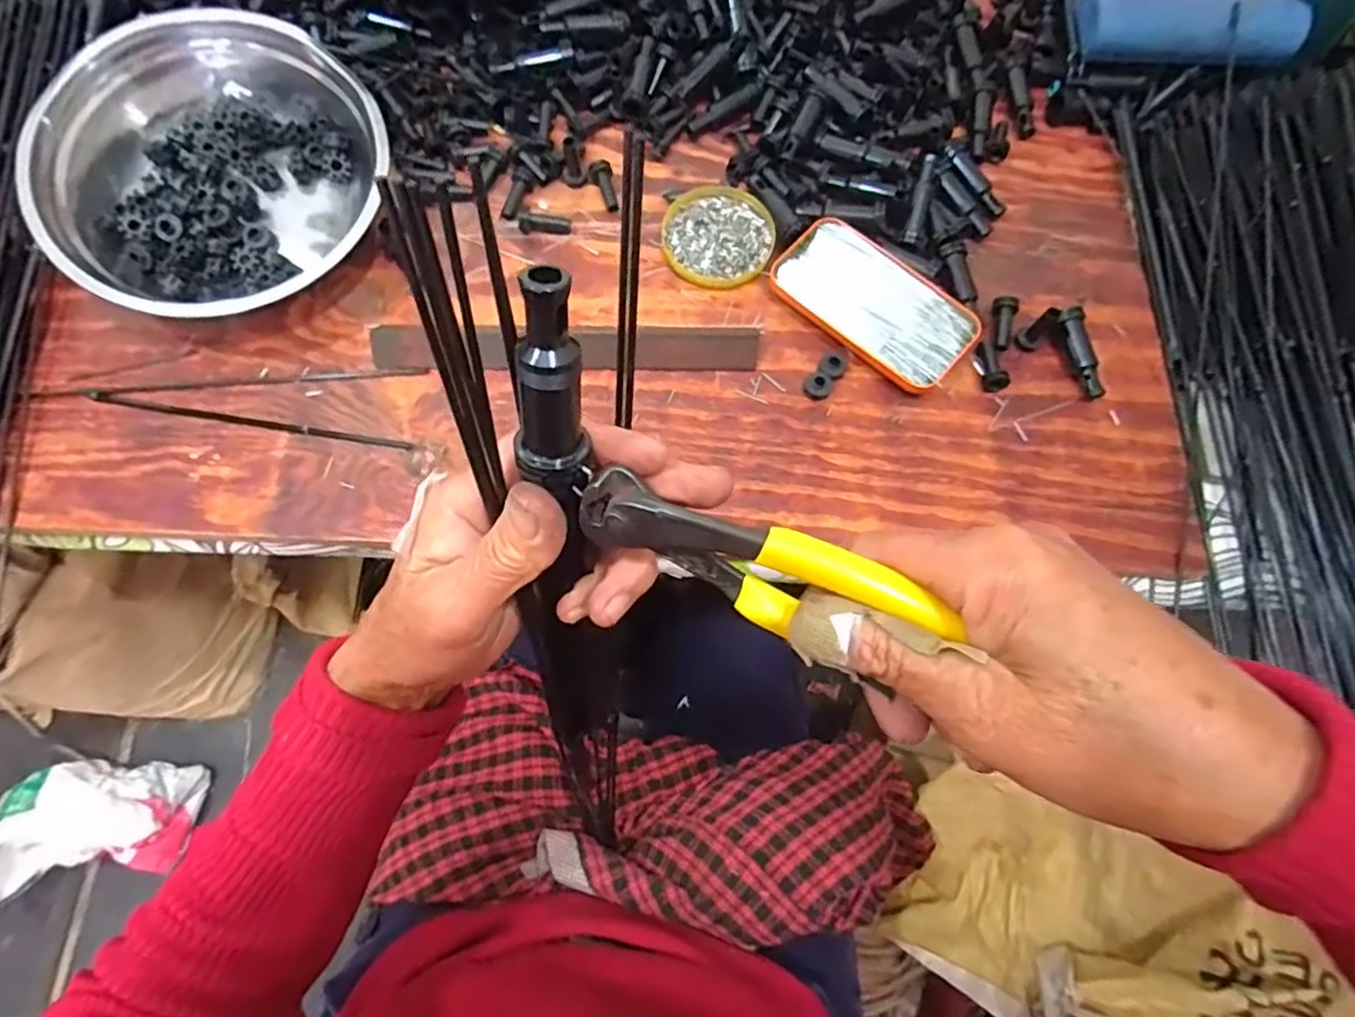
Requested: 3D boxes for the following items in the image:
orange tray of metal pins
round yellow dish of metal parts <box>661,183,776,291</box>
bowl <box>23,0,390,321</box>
[{"bbox_3d":[0.143,-0.149,0.487,0.143,0.017,0.075,43,75,11],"label":"orange tray of metal pins"},{"bbox_3d":[0.031,-0.208,0.510,0.081,0.006,0.087,6,71,0],"label":"round yellow dish of metal parts"},{"bbox_3d":[-0.321,-0.233,0.468,0.213,0.090,0.213,1,72,-2],"label":"bowl"}]

